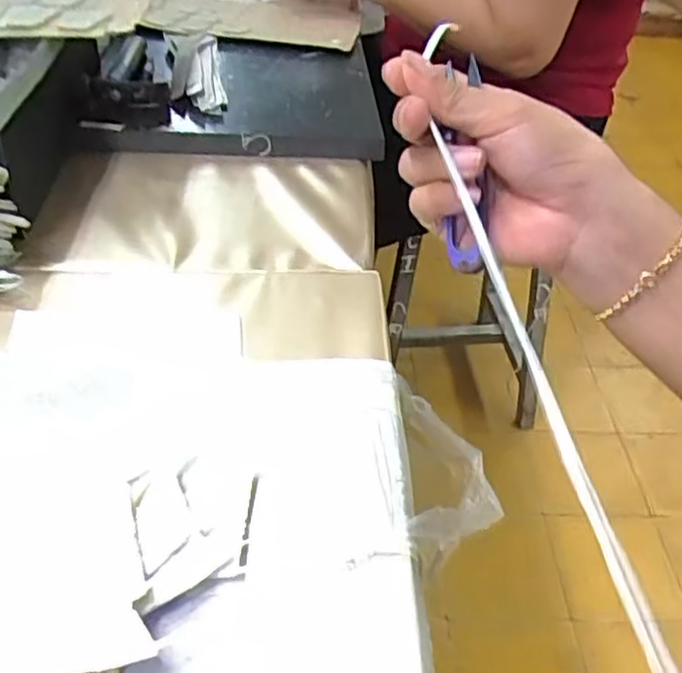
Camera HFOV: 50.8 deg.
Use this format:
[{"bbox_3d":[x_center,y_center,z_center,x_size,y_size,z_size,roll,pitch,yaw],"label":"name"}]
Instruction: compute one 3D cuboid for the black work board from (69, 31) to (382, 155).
[{"bbox_3d":[-0.112,-0.262,0.777,0.291,0.056,0.246,-1,41,-6],"label":"black work board"}]

